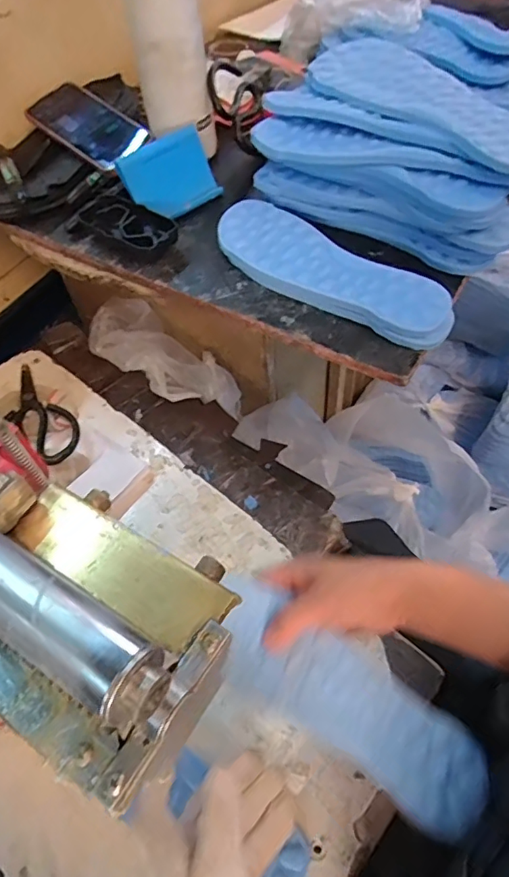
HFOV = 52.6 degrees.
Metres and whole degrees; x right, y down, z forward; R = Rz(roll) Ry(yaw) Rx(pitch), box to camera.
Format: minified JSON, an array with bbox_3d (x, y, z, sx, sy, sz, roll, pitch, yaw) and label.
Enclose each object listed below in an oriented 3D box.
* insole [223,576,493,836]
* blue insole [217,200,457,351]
[{"bbox_3d":[0.064,0.182,0.357,0.211,0.026,0.063,34,63,10],"label":"insole"},{"bbox_3d":[0.066,-0.159,0.491,0.256,0.028,0.077,37,65,25],"label":"blue insole"}]

